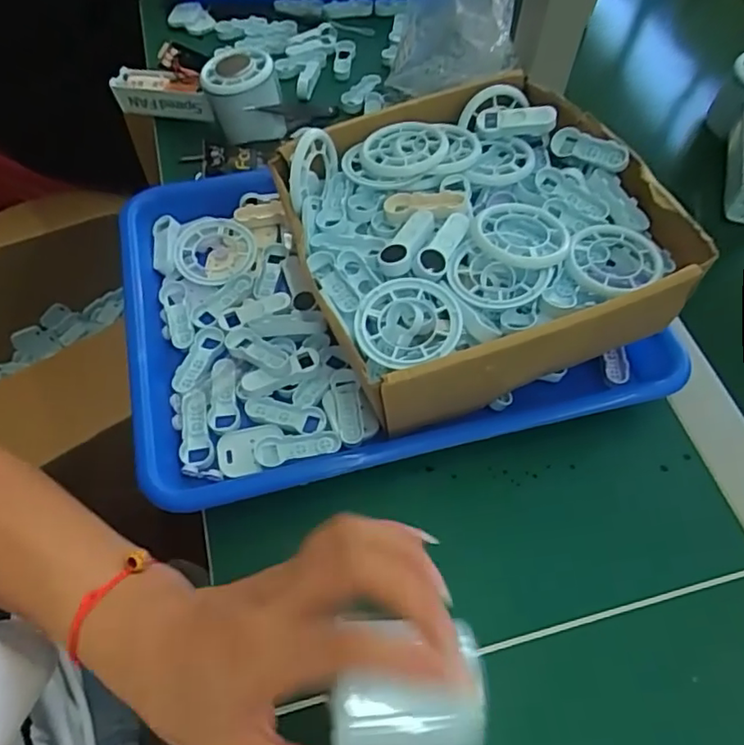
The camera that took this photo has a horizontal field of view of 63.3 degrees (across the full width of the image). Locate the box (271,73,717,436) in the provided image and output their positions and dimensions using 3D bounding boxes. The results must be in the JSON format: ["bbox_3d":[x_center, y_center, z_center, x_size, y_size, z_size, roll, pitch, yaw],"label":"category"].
[{"bbox_3d":[0.062,-0.080,0.382,0.208,0.089,0.203,-16,60,-11],"label":"box"}]

